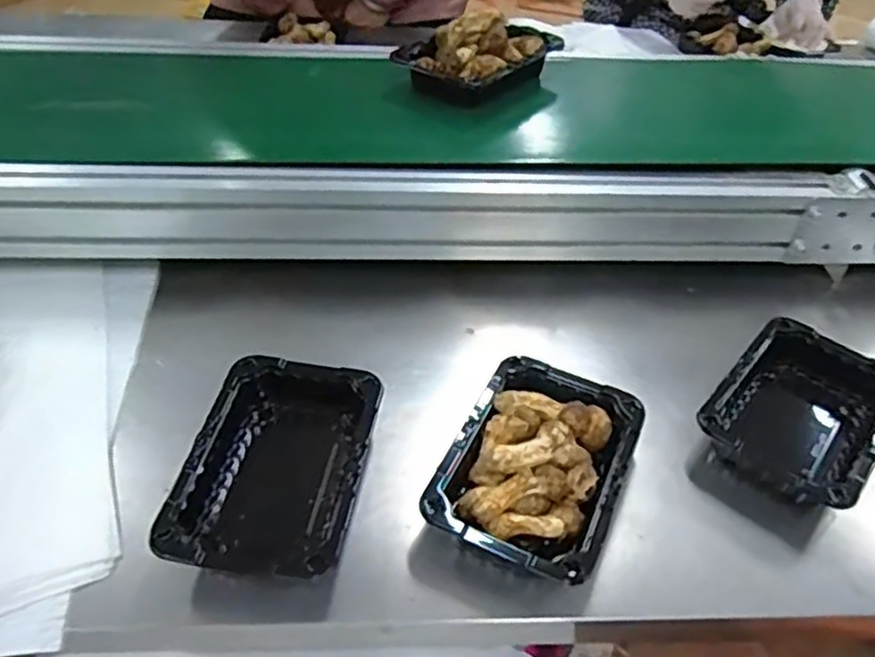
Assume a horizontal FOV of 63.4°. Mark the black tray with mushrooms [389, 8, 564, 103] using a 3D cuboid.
[{"bbox_3d":[0.044,-0.305,0.791,0.171,0.060,0.122,-31,54,-31],"label":"black tray with mushrooms"}]

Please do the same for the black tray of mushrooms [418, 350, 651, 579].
[{"bbox_3d":[0.080,0.101,0.552,0.126,0.049,0.176,21,46,16],"label":"black tray of mushrooms"}]

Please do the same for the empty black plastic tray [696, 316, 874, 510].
[{"bbox_3d":[0.313,0.074,0.607,0.131,0.044,0.177,34,51,27],"label":"empty black plastic tray"}]

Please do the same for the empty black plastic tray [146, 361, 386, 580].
[{"bbox_3d":[-0.118,0.102,0.536,0.122,0.045,0.182,9,44,4],"label":"empty black plastic tray"}]

